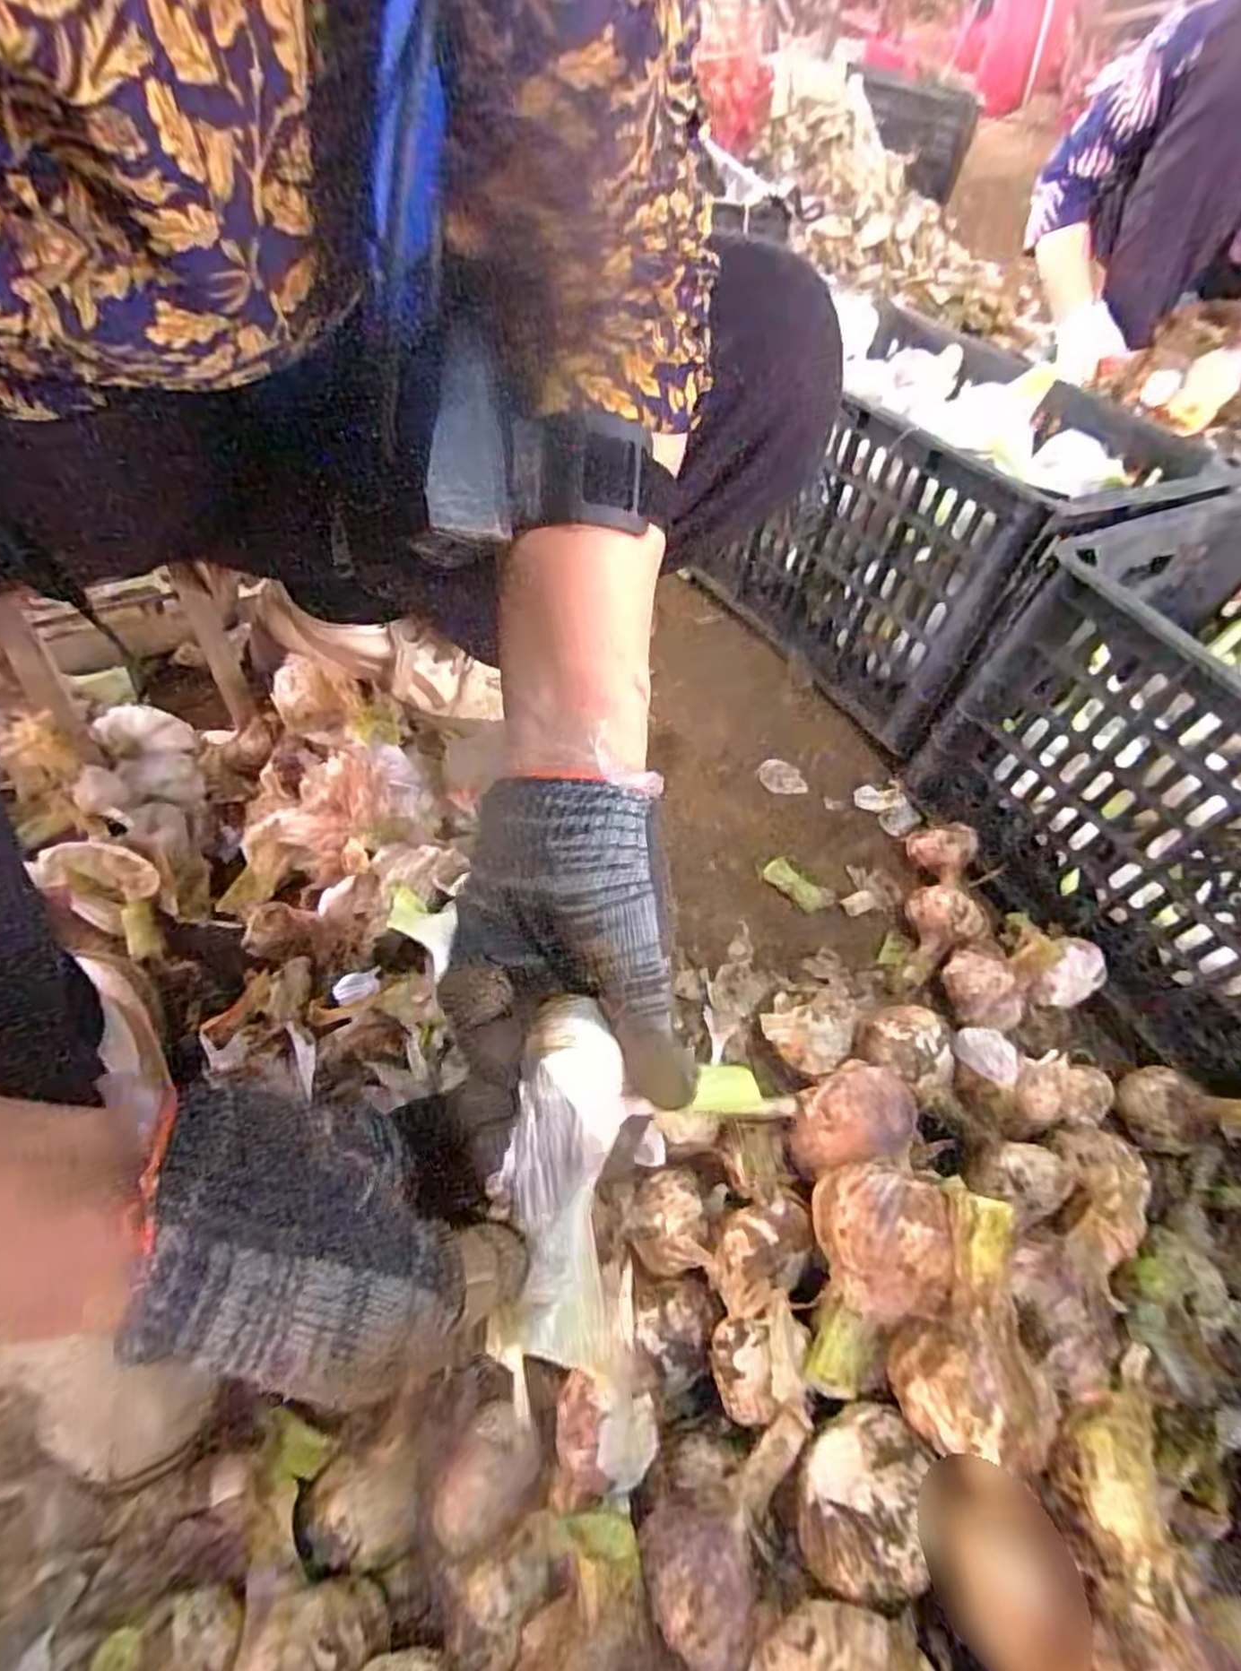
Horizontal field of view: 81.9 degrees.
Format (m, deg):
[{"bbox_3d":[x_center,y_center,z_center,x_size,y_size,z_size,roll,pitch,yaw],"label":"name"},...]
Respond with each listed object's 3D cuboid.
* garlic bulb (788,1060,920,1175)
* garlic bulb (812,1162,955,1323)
[{"bbox_3d":[0.120,0.153,0.380,0.057,0.054,0.045,-12,55,-15],"label":"garlic bulb"},{"bbox_3d":[0.114,0.177,0.313,0.044,0.043,0.057,1,53,-5],"label":"garlic bulb"}]

